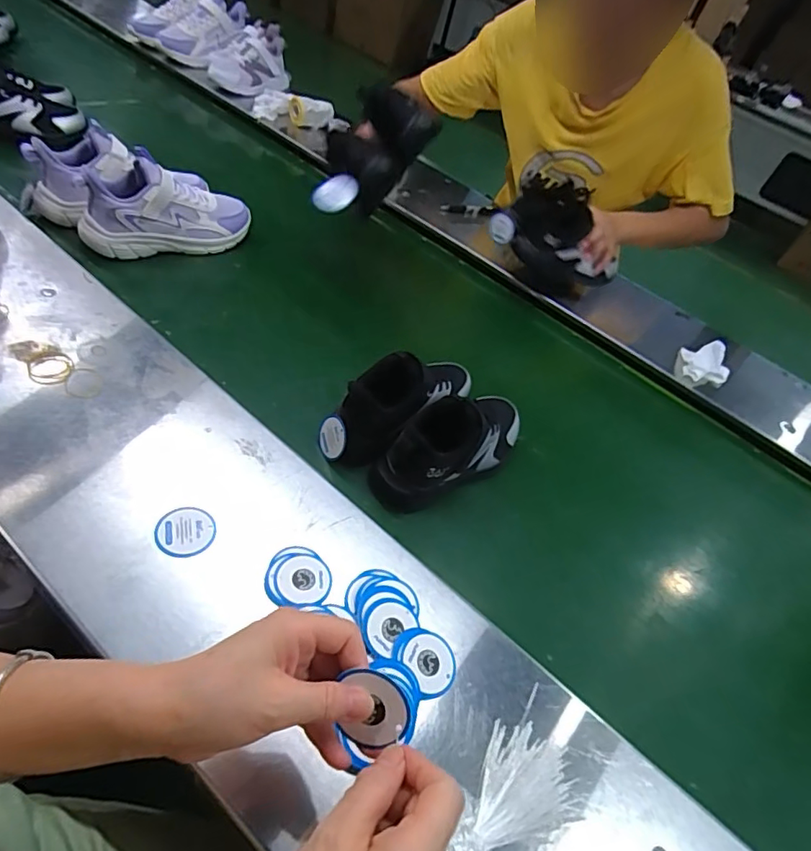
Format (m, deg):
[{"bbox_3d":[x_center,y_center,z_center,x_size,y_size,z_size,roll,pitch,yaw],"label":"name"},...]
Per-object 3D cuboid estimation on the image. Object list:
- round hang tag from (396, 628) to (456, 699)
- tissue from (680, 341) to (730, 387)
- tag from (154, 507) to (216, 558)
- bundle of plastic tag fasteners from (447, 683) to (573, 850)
[{"bbox_3d":[0.019,0.192,0.432,0.047,0.004,0.050,14,51,-18],"label":"round hang tag"},{"bbox_3d":[0.497,-0.100,0.874,0.089,0.038,0.076,-3,52,-5],"label":"tissue"},{"bbox_3d":[-0.190,0.092,0.458,0.047,0.005,0.046,11,49,-13],"label":"tag"},{"bbox_3d":[0.065,0.280,0.353,0.063,0.024,0.188,28,39,19],"label":"bundle of plastic tag fasteners"}]

